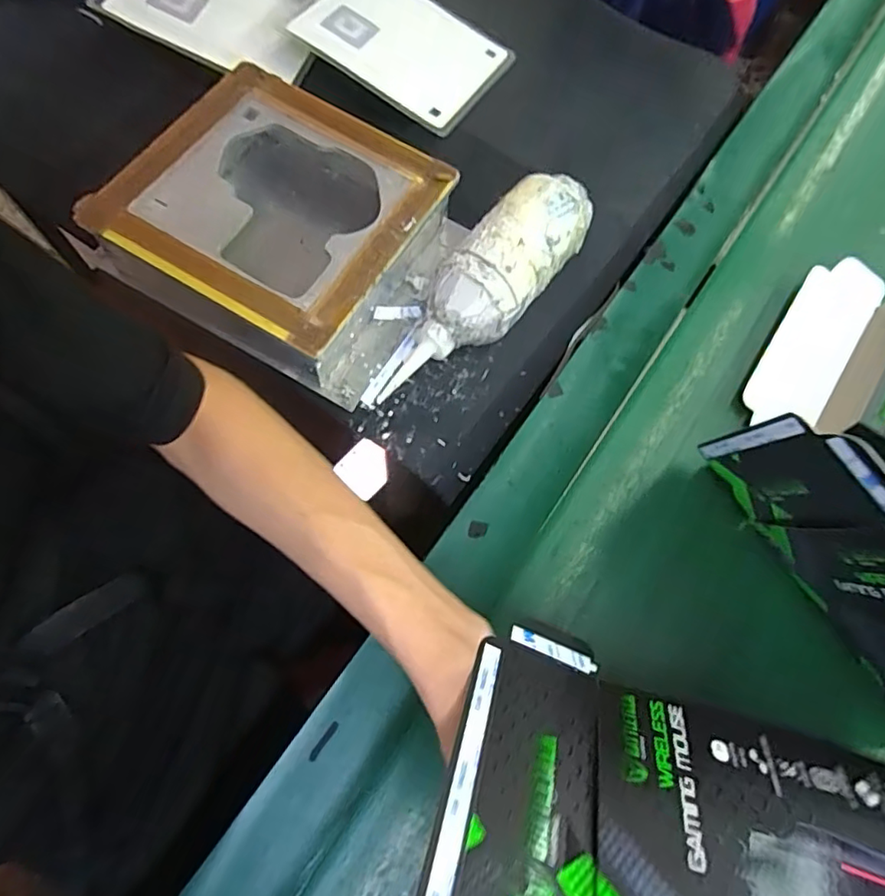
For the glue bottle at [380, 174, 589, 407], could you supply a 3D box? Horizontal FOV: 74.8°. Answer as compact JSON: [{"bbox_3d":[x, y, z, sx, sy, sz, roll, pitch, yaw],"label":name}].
[{"bbox_3d":[0.034,-0.123,0.455,0.062,0.063,0.215,38,73,8],"label":"glue bottle"}]

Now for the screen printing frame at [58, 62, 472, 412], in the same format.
[{"bbox_3d":[-0.120,-0.176,0.466,0.231,0.075,0.202,28,72,5],"label":"screen printing frame"}]

